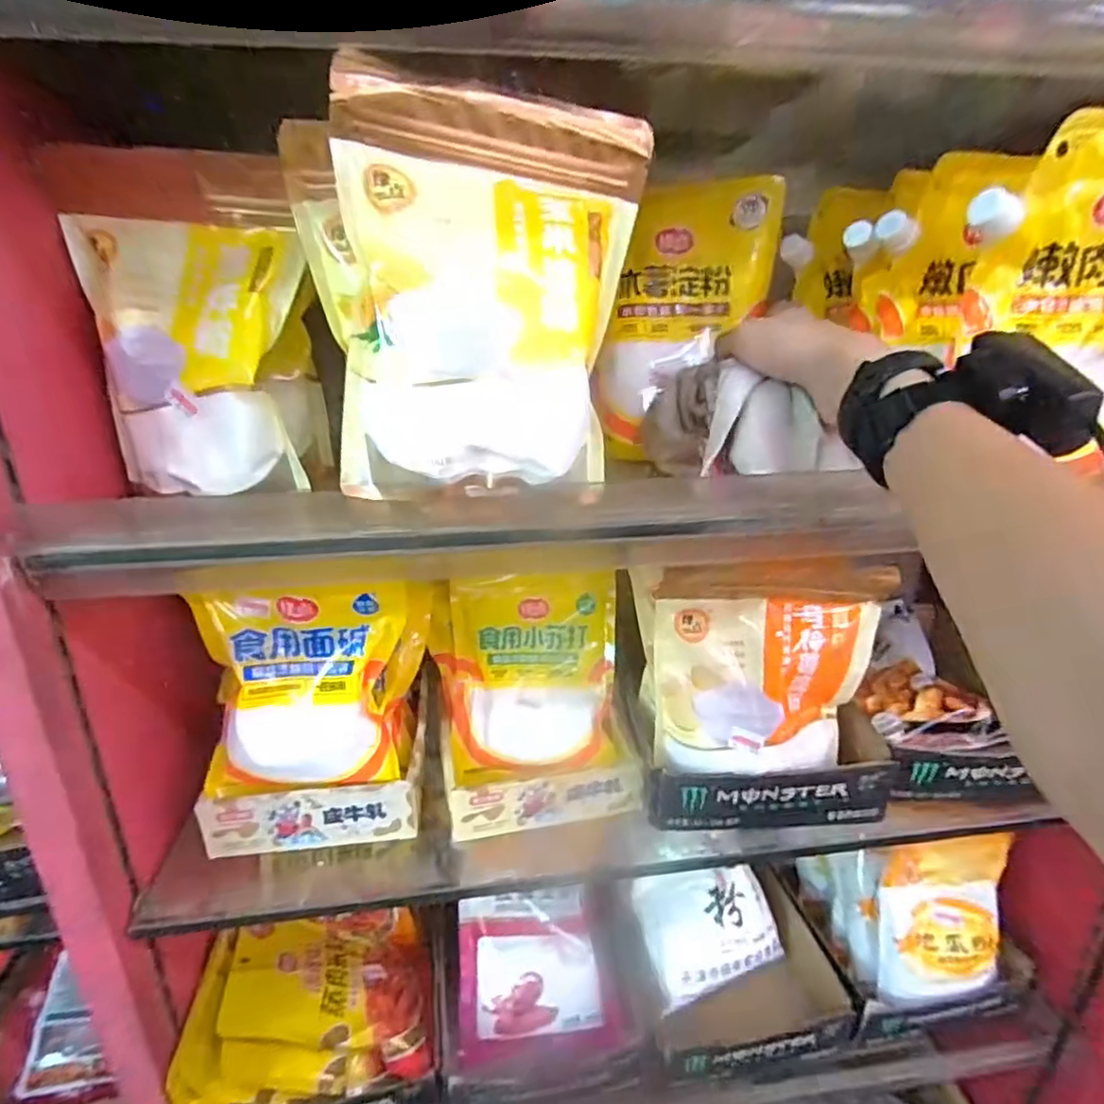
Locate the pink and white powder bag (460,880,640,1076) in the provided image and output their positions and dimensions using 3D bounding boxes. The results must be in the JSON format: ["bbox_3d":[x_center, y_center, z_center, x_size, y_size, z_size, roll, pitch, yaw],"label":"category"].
[{"bbox_3d":[-0.011,0.396,0.598,0.151,0.019,0.138,-7,65,-2],"label":"pink and white powder bag"}]

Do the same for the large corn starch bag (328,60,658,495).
[{"bbox_3d":[-0.026,-0.127,0.320,0.156,0.182,0.045,-7,21,-17],"label":"large corn starch bag"}]

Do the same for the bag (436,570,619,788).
[{"bbox_3d":[-0.018,0.105,0.553,0.145,0.174,0.023,-1,-15,-2],"label":"bag"}]

